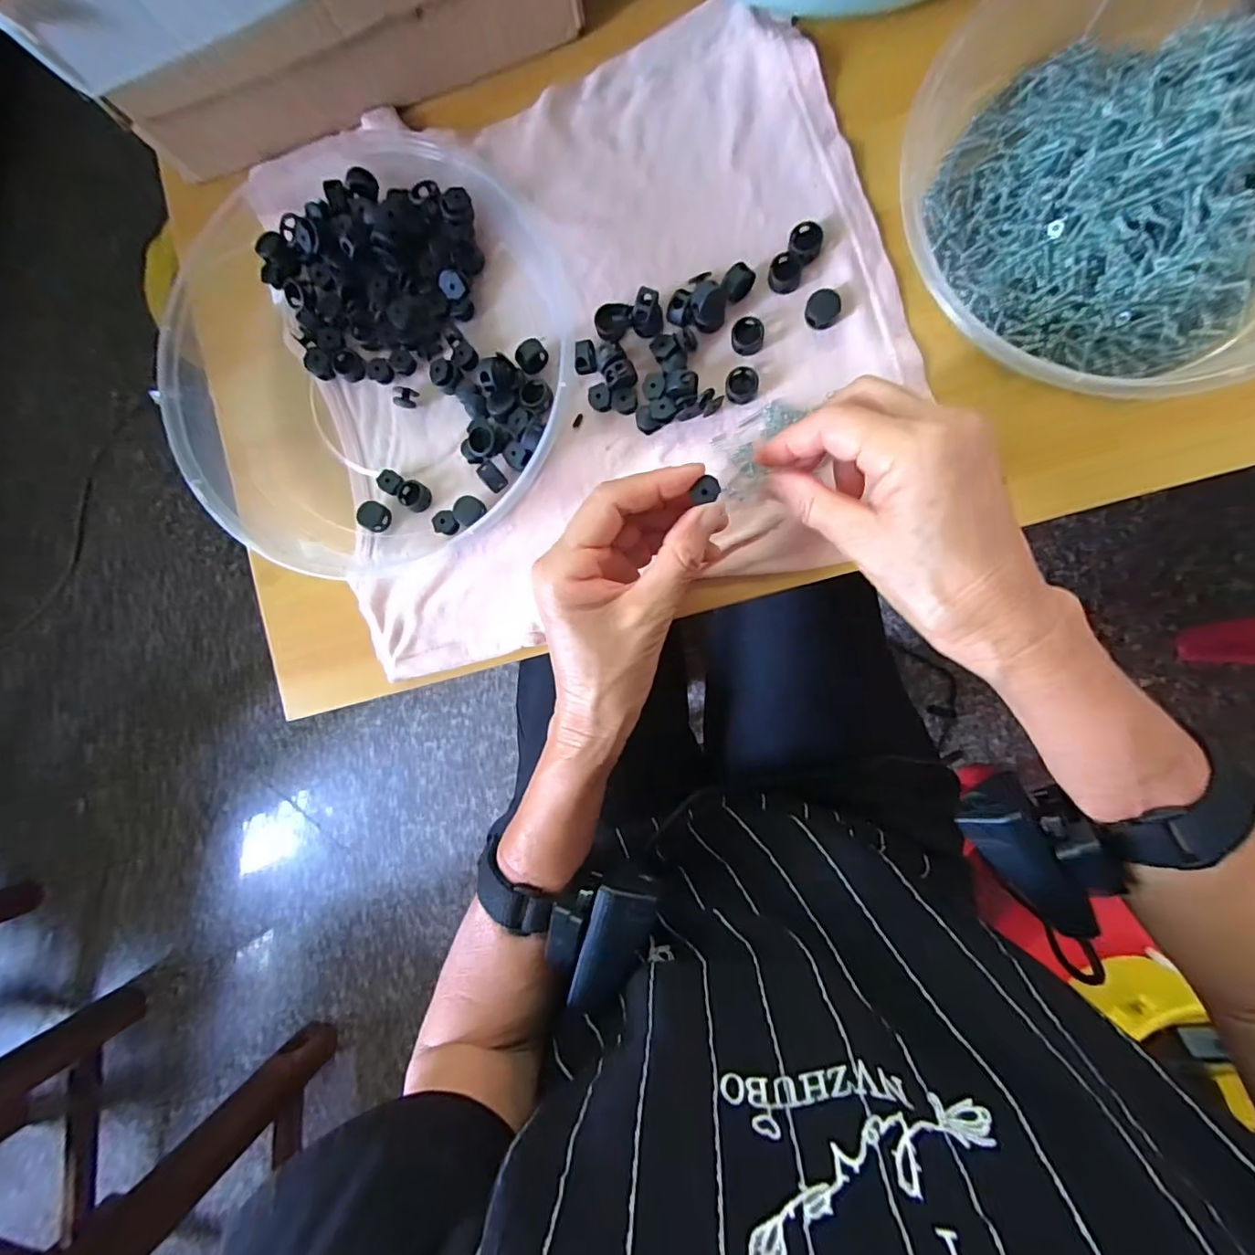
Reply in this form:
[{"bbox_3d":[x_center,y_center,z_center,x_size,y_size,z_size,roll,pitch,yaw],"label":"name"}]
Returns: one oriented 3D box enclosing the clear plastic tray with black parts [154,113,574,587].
[{"bbox_3d":[-0.151,-0.157,0.318,0.232,0.041,0.248,-10,88,8],"label":"clear plastic tray with black parts"}]

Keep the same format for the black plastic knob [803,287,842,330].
[{"bbox_3d":[0.102,-0.167,0.288,0.018,0.009,0.017,0,90,8],"label":"black plastic knob"}]

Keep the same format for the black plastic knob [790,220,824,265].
[{"bbox_3d":[0.093,-0.201,0.290,0.016,0.007,0.020,17,92,8],"label":"black plastic knob"}]

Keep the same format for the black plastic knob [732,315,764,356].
[{"bbox_3d":[0.064,-0.156,0.295,0.017,0.007,0.018,0,90,8],"label":"black plastic knob"}]

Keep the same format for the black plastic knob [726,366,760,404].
[{"bbox_3d":[0.061,-0.129,0.295,0.017,0.006,0.018,0,90,8],"label":"black plastic knob"}]

